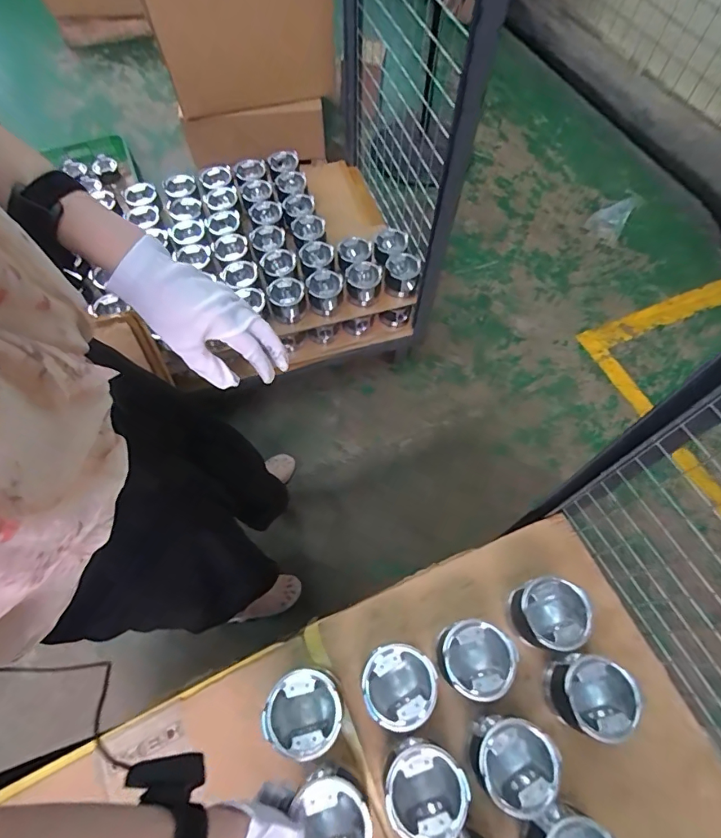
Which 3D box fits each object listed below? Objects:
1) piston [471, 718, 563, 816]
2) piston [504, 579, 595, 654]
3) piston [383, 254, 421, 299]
[{"bbox_3d":[0.199,0.448,0.587,0.098,0.089,0.096,0,65,1],"label":"piston"},{"bbox_3d":[0.284,0.294,0.673,0.097,0.116,0.092,0,65,1],"label":"piston"},{"bbox_3d":[0.121,-0.416,1.295,0.100,0.084,0.106,2,65,1],"label":"piston"}]

